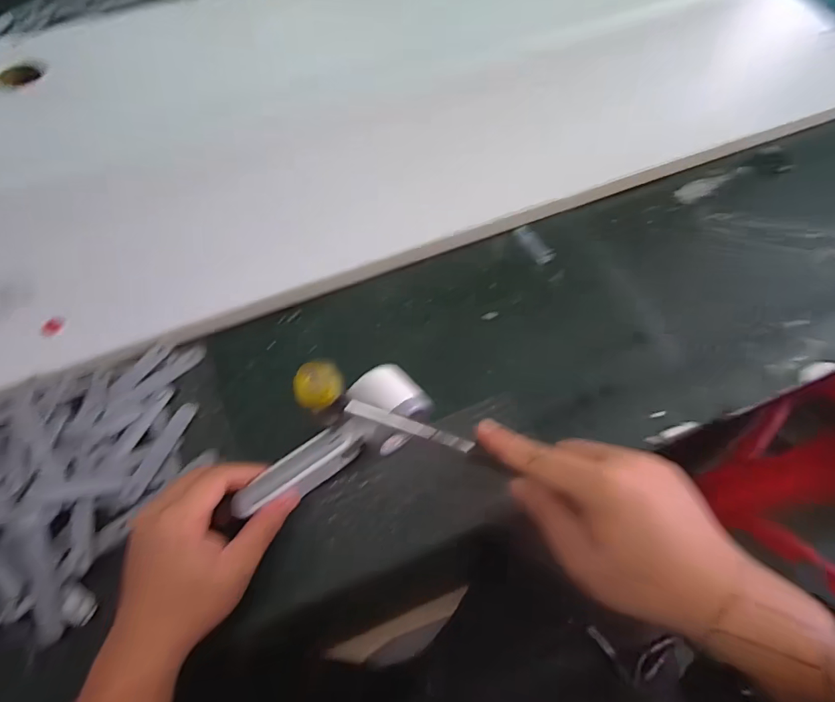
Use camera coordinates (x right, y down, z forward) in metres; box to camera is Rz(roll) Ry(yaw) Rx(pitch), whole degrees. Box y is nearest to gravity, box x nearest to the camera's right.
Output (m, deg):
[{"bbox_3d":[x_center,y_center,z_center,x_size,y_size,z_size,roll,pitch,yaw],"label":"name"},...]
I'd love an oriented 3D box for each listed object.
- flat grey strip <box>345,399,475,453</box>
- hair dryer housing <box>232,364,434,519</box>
[{"bbox_3d":[-0.006,0.053,0.336,0.092,0.008,0.009,19,65,6],"label":"flat grey strip"},{"bbox_3d":[-0.067,0.076,0.386,0.166,0.042,0.062,-36,68,-12],"label":"hair dryer housing"}]

